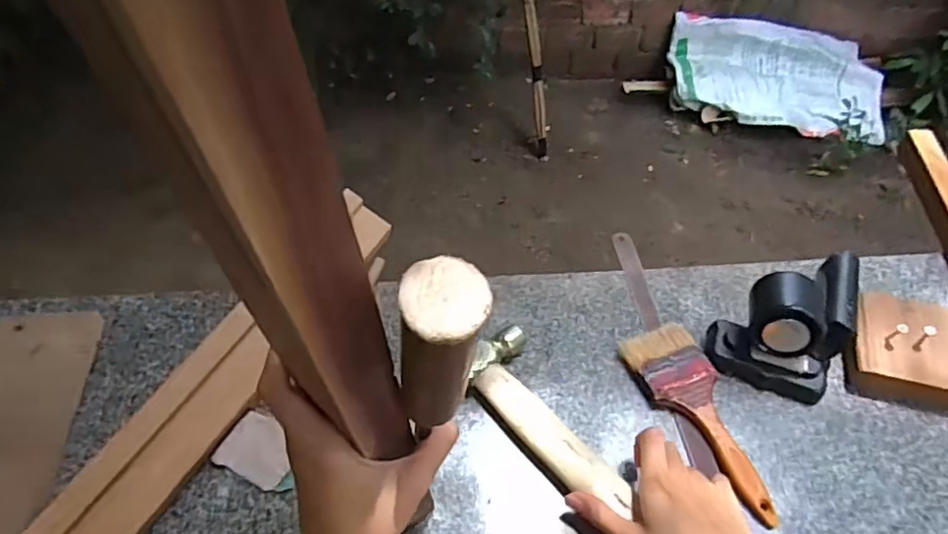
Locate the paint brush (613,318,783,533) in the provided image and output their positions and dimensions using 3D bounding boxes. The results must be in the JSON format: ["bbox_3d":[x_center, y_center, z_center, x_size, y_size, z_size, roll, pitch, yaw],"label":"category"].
[{"bbox_3d":[0.203,0.133,0.533,0.071,0.016,0.184,-16,55,-13],"label":"paint brush"}]

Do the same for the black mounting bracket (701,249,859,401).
[{"bbox_3d":[0.298,0.033,0.570,0.116,0.079,0.153,19,55,13],"label":"black mounting bracket"}]

